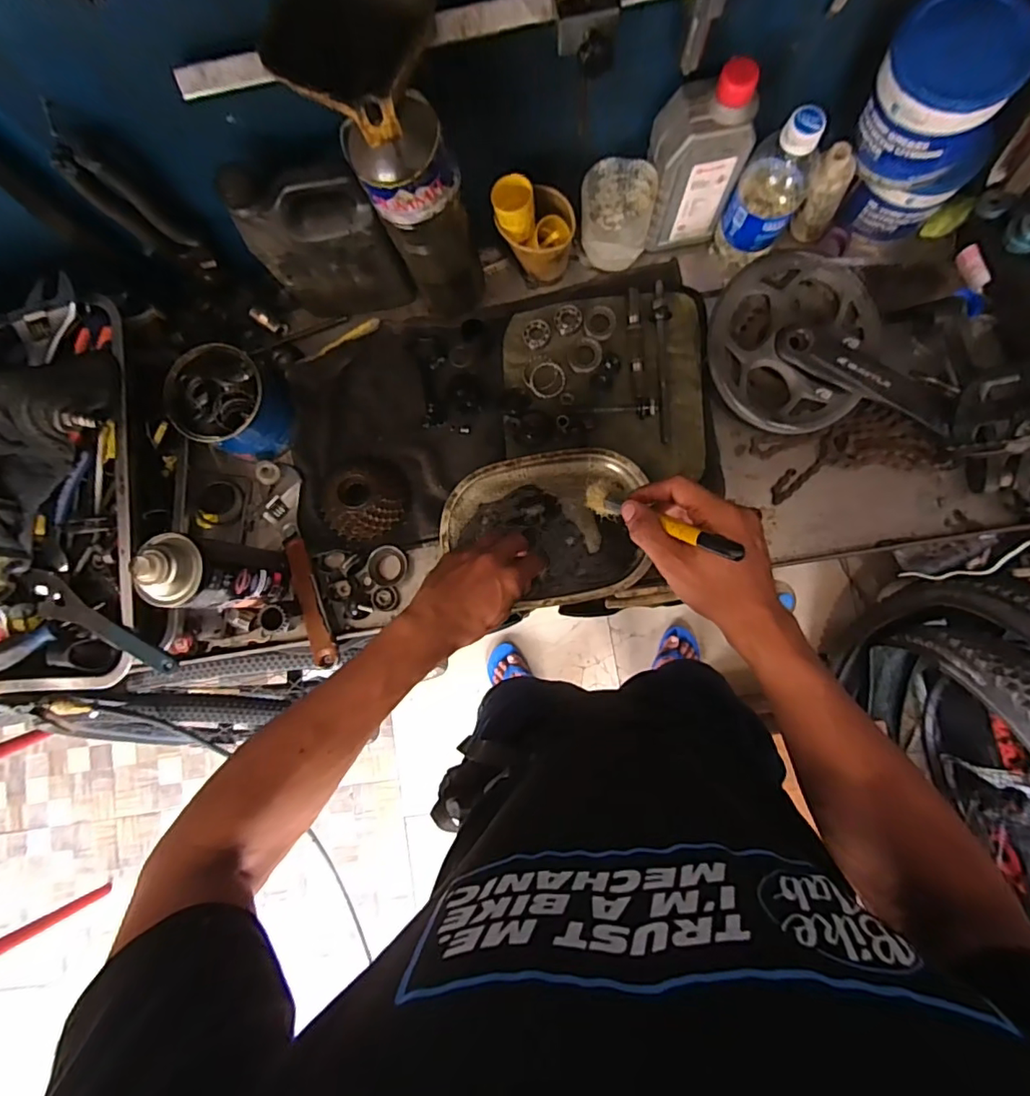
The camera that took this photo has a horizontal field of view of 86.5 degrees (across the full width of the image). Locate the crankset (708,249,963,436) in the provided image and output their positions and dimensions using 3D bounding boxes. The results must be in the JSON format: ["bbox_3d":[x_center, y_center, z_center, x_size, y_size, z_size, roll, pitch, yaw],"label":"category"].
[{"bbox_3d":[0.322,-0.206,0.556,0.245,0.048,0.169,1,84,6],"label":"crankset"}]

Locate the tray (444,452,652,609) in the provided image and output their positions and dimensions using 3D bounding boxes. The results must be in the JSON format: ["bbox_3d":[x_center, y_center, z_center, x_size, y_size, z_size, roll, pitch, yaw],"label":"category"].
[{"bbox_3d":[0.029,-0.019,0.570,0.203,0.024,0.151,-9,83,5],"label":"tray"}]

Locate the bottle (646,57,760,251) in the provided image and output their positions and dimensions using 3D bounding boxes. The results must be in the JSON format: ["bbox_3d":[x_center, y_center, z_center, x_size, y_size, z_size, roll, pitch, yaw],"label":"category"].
[{"bbox_3d":[0.172,-0.366,0.522,0.079,0.170,0.047,-7,83,5],"label":"bottle"}]

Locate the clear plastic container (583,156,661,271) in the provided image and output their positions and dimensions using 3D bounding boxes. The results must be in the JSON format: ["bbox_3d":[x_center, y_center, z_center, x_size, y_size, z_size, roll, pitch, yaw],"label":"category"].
[{"bbox_3d":[0.107,-0.343,0.565,0.063,0.083,0.063,-1,84,6],"label":"clear plastic container"}]

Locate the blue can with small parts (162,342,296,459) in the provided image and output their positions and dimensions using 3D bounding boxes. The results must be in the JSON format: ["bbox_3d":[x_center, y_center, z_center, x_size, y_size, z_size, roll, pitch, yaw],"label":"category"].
[{"bbox_3d":[-0.300,-0.156,0.590,0.101,0.094,0.103,-1,84,6],"label":"blue can with small parts"}]

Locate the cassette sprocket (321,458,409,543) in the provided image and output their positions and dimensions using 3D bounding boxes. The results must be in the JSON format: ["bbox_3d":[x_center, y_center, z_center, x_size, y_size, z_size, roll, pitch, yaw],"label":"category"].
[{"bbox_3d":[-0.167,-0.055,0.601,0.087,0.034,0.091,-1,84,6],"label":"cassette sprocket"}]

